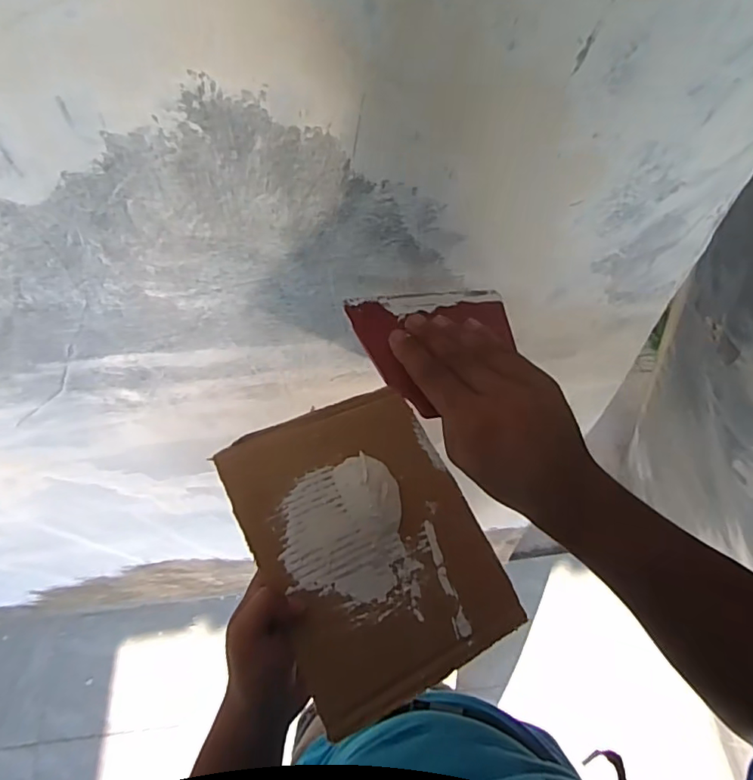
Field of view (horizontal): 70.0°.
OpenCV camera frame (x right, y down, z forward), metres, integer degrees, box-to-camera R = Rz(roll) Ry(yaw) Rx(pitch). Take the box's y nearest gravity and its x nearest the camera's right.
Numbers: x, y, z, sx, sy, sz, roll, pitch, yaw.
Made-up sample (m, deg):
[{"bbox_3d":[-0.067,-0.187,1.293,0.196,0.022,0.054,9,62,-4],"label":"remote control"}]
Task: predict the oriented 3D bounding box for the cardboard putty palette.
[{"bbox_3d":[-0.004,0.117,0.447,0.182,0.021,0.236,-19,69,-26],"label":"cardboard putty palette"}]

